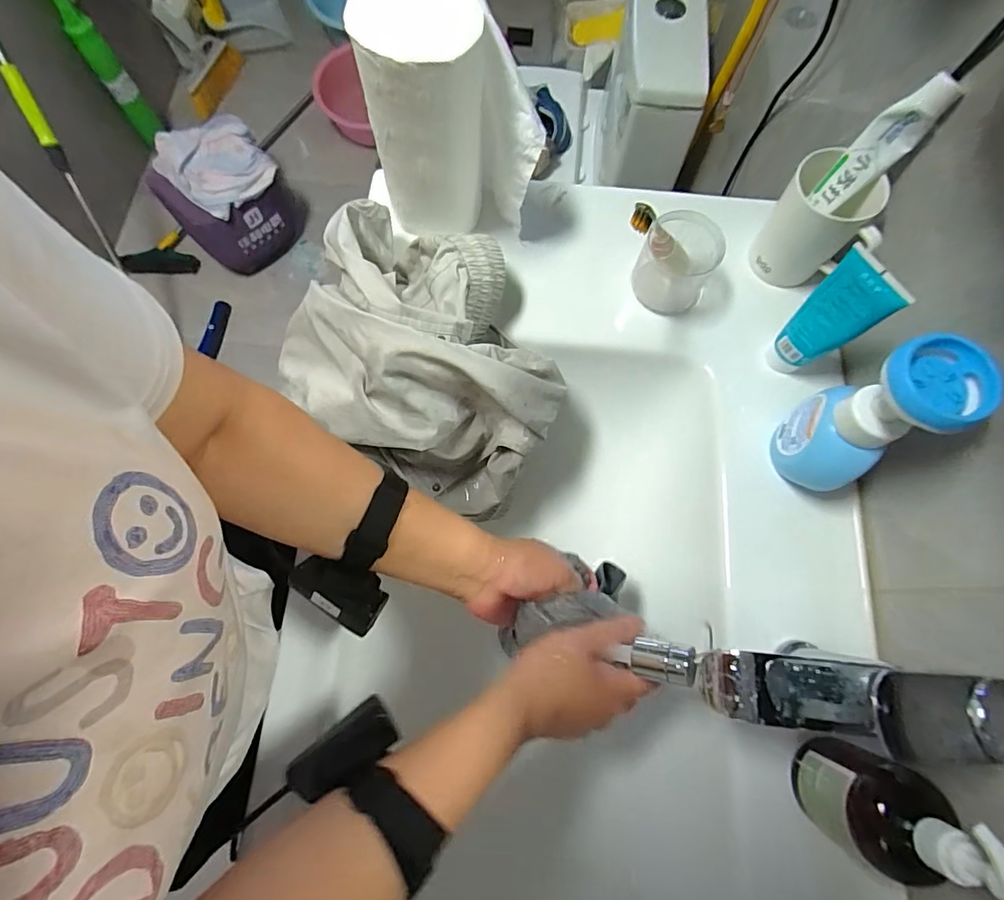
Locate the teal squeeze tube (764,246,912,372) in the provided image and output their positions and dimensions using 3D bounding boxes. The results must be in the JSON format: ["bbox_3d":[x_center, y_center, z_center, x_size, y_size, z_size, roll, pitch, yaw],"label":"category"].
[{"bbox_3d":[0.293,-0.117,0.442,0.032,0.143,0.056,-29,76,-15],"label":"teal squeeze tube"}]

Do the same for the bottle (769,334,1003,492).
[{"bbox_3d":[0.284,-0.022,0.382,0.063,0.157,0.066,-37,78,-9],"label":"bottle"}]

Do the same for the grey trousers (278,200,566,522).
[{"bbox_3d":[-0.073,-0.098,0.466,0.275,0.151,0.219,40,78,10],"label":"grey trousers"}]

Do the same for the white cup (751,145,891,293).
[{"bbox_3d":[0.300,-0.220,0.481,0.077,0.098,0.064,40,78,10],"label":"white cup"}]

